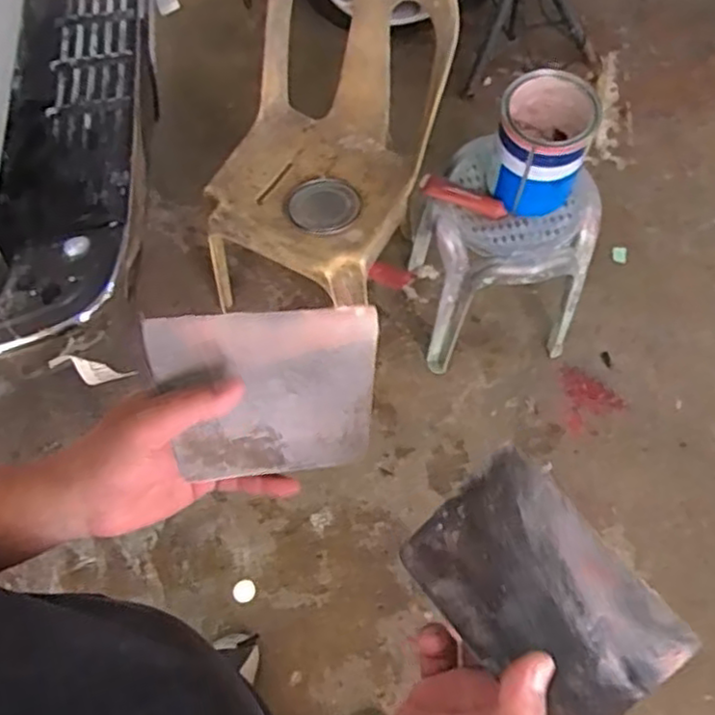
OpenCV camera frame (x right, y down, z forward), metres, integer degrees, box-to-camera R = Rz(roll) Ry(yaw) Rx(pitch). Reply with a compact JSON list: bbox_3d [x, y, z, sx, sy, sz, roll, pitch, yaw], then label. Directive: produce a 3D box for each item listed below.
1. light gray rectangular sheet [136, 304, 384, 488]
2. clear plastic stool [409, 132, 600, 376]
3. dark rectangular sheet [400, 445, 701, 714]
[{"bbox_3d":[-0.053,0.021,0.422,0.136,0.007,0.096,-5,87,-13],"label":"light gray rectangular sheet"},{"bbox_3d":[0.303,-0.209,1.524,0.319,0.457,0.328,-11,64,-3],"label":"clear plastic stool"},{"bbox_3d":[0.098,0.124,0.366,0.097,0.006,0.134,-31,66,-20],"label":"dark rectangular sheet"}]

